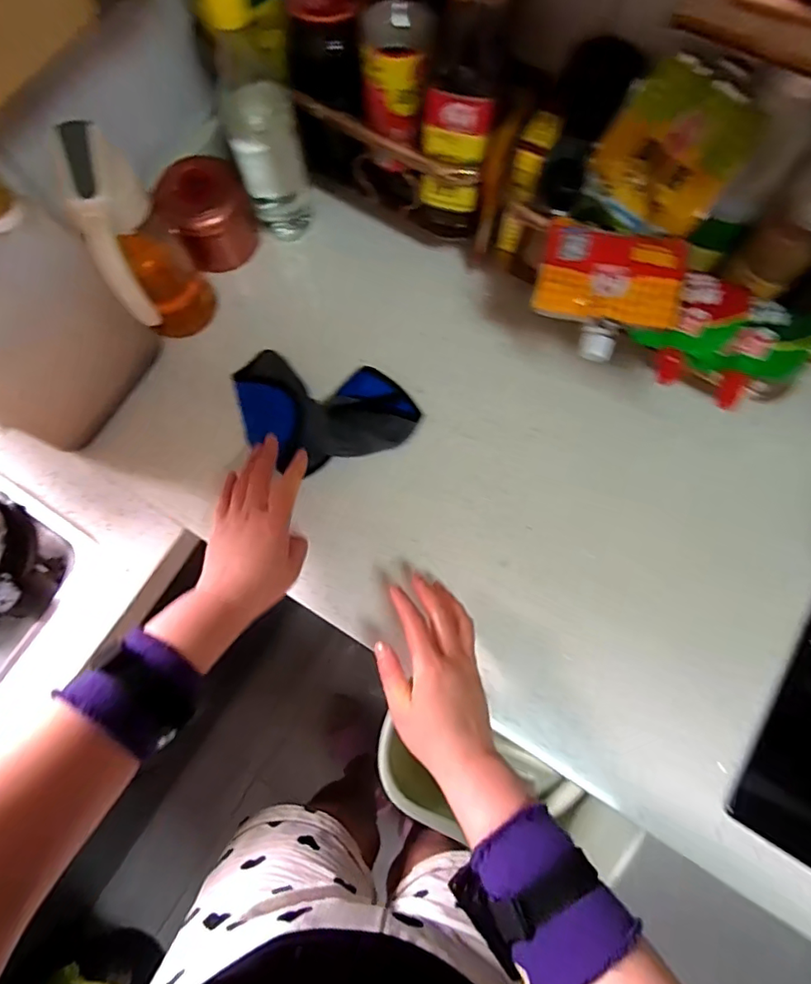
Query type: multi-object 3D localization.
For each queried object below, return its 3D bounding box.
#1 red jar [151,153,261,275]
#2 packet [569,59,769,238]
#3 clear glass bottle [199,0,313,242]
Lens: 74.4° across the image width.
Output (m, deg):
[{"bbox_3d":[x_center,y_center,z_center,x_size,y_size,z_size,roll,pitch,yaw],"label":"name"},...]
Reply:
[{"bbox_3d":[-0.222,-0.308,0.599,0.096,0.094,0.091,0,74,0],"label":"red jar"},{"bbox_3d":[0.220,-0.280,0.453,0.113,0.123,0.025,39,41,18],"label":"packet"},{"bbox_3d":[-0.145,-0.363,0.533,0.066,0.248,0.055,-21,76,-3],"label":"clear glass bottle"}]

